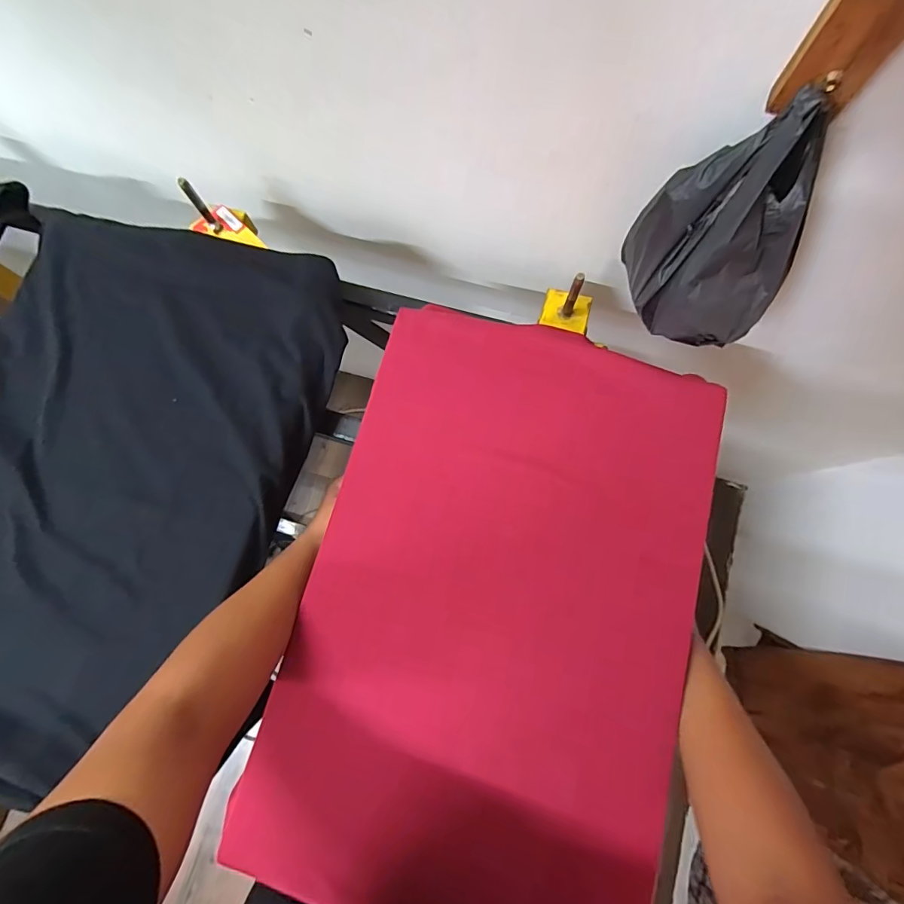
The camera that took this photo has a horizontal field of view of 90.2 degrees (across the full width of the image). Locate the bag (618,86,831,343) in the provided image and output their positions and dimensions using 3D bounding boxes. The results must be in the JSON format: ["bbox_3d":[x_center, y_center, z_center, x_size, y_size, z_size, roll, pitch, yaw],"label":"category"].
[{"bbox_3d":[0.247,-0.189,0.414,0.091,0.193,0.154,-44,81,-6],"label":"bag"}]

